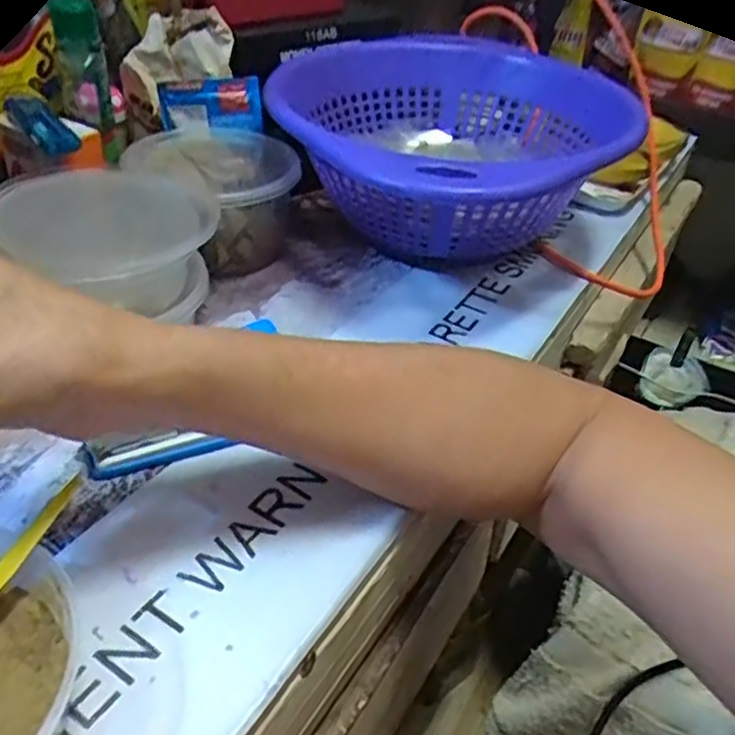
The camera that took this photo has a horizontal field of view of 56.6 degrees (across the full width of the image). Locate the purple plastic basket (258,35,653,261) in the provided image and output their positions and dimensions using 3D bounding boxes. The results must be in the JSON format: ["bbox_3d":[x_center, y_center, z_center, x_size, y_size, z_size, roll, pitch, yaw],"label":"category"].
[{"bbox_3d":[0.065,-0.169,0.539,0.240,0.112,0.241,4,38,-3],"label":"purple plastic basket"}]

